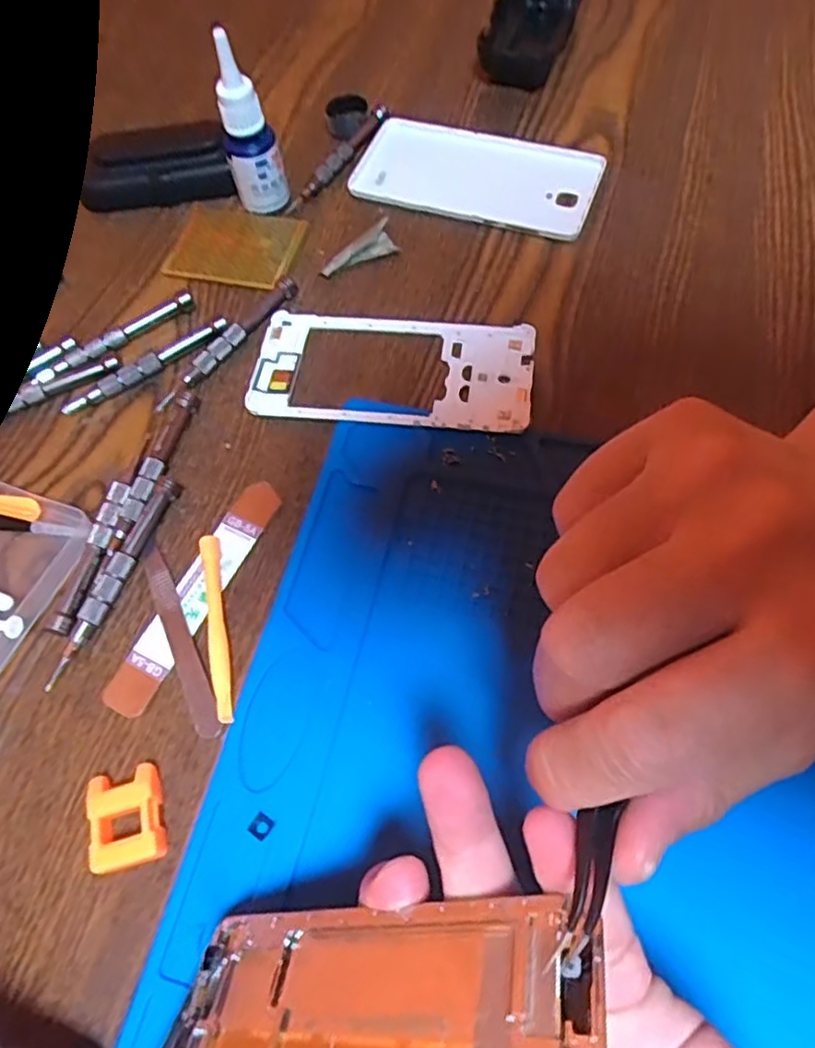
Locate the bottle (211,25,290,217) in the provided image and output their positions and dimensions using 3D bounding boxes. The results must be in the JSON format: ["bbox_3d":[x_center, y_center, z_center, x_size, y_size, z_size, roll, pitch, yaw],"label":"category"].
[{"bbox_3d":[-0.087,-0.216,0.374,0.024,0.090,0.024,34,70,18],"label":"bottle"}]

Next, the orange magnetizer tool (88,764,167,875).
[{"bbox_3d":[-0.106,0.112,0.258,0.026,0.013,0.035,-14,63,-4],"label":"orange magnetizer tool"}]

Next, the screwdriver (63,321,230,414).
[{"bbox_3d":[-0.139,-0.084,0.359,0.094,0.011,0.011,-33,66,-13],"label":"screwdriver"}]

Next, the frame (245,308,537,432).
[{"bbox_3d":[-0.008,-0.081,0.350,0.142,0.008,0.070,6,64,6],"label":"frame"}]

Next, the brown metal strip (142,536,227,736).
[{"bbox_3d":[-0.100,0.047,0.294,0.013,0.004,0.096,-24,65,-9],"label":"brown metal strip"}]

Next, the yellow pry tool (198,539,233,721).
[{"bbox_3d":[-0.083,0.043,0.292,0.009,0.006,0.083,-11,63,-3],"label":"yellow pry tool"}]

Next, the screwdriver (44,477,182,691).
[{"bbox_3d":[-0.131,0.024,0.304,0.010,0.010,0.103,18,66,12],"label":"screwdriver"}]

